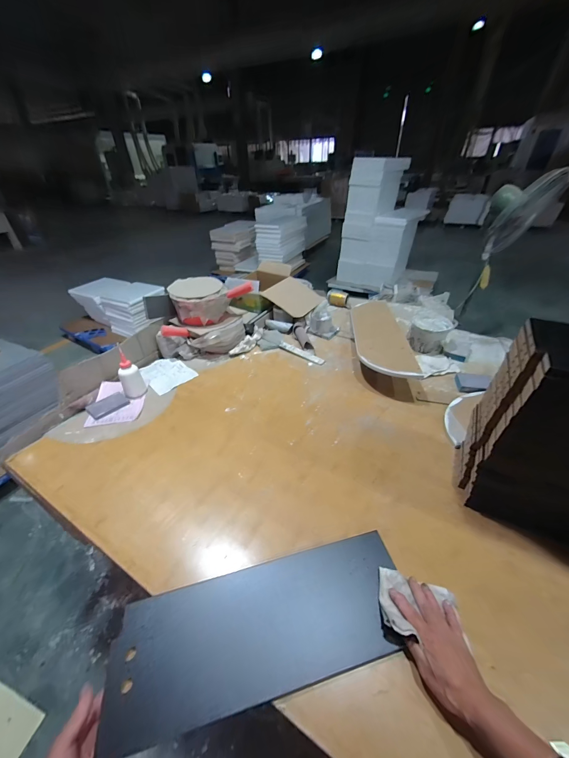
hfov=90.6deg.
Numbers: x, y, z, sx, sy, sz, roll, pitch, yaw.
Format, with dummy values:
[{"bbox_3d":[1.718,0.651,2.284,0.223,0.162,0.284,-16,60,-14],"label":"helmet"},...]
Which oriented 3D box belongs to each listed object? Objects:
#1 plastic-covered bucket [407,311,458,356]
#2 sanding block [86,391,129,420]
[{"bbox_3d":[0.526,-0.164,1.020,0.127,0.110,0.118,-2,39,1],"label":"plastic-covered bucket"},{"bbox_3d":[-0.522,0.078,0.838,0.065,0.018,0.103,27,48,32],"label":"sanding block"}]

